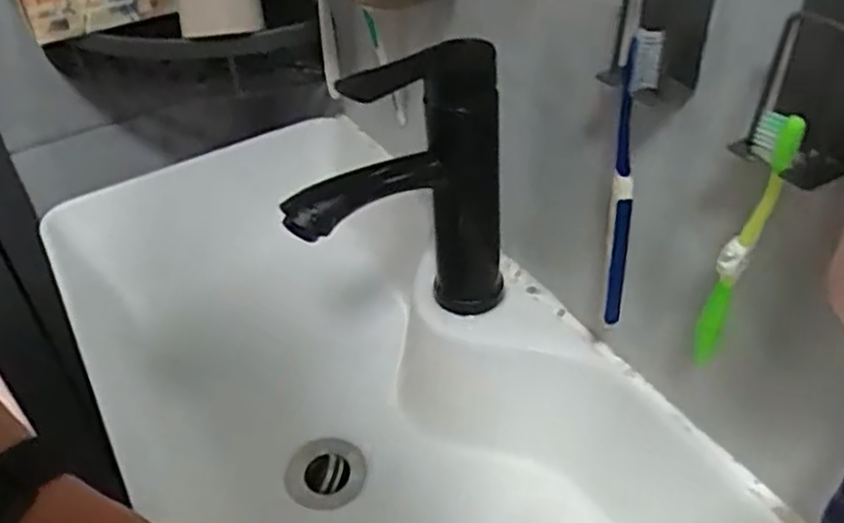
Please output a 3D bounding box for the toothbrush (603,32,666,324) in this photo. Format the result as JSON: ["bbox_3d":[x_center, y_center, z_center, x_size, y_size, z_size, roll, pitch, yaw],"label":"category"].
[{"bbox_3d":[0.105,-0.035,0.392,0.015,0.168,0.015,7,41,12],"label":"toothbrush"}]

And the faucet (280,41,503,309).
[{"bbox_3d":[-0.011,-0.027,0.476,0.147,0.174,0.040,-23,44,-21],"label":"faucet"}]

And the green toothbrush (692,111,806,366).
[{"bbox_3d":[0.141,-0.003,0.335,0.019,0.136,0.011,9,42,15],"label":"green toothbrush"}]

